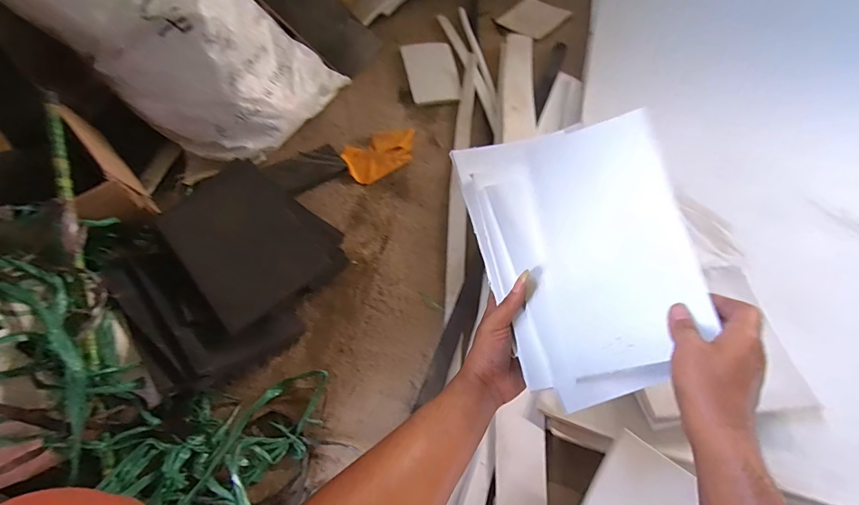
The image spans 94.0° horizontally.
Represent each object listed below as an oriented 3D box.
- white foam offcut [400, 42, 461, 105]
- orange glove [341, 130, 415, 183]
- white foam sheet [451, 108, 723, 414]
[{"bbox_3d":[0.005,-0.552,1.214,0.147,0.015,0.294,-9,59,-2],"label":"white foam offcut"},{"bbox_3d":[-0.121,-0.262,1.052,0.206,0.022,0.130,-33,63,-15],"label":"orange glove"},{"bbox_3d":[0.164,-0.005,0.444,0.213,0.016,0.307,-18,74,19],"label":"white foam sheet"}]

